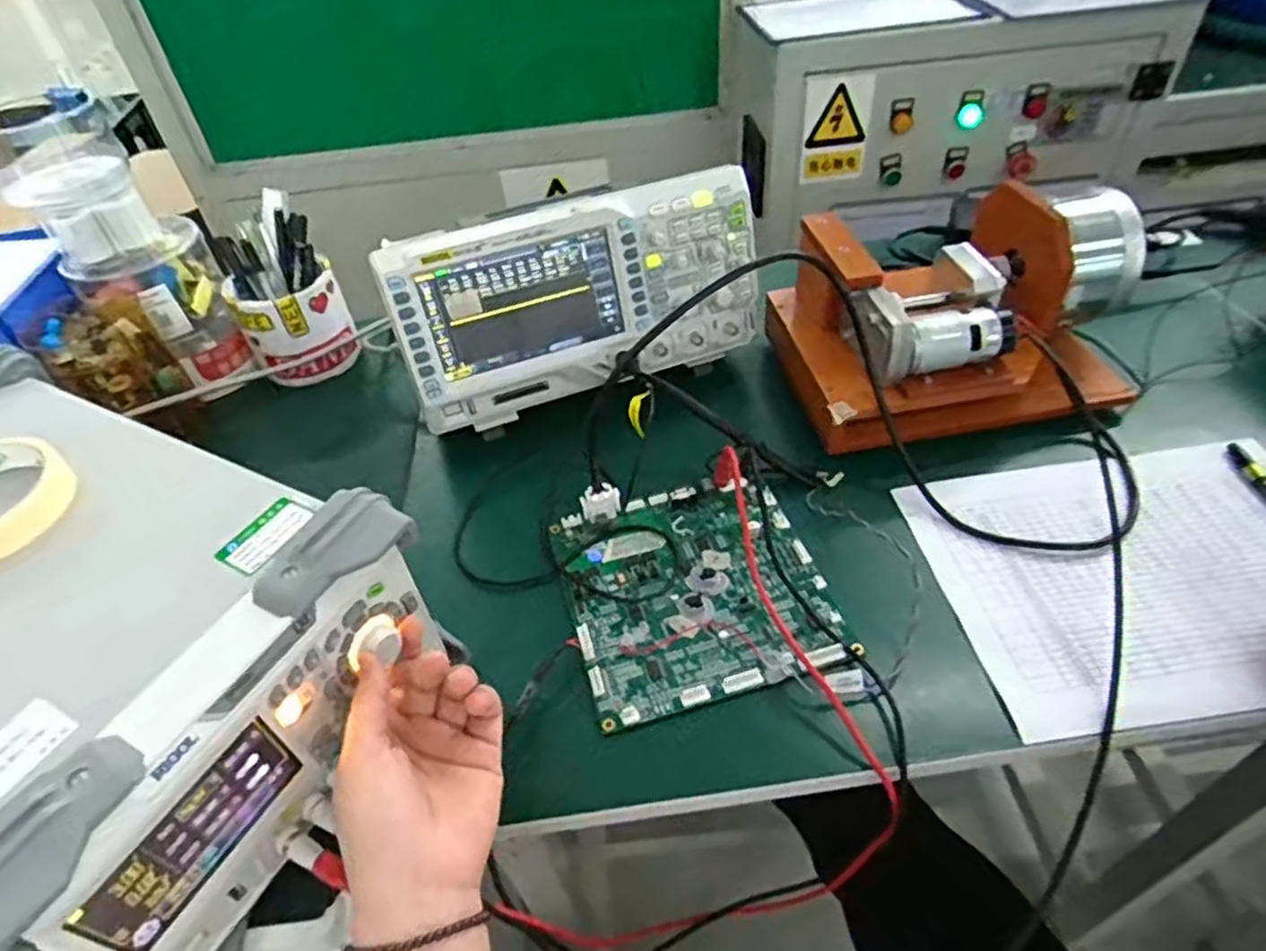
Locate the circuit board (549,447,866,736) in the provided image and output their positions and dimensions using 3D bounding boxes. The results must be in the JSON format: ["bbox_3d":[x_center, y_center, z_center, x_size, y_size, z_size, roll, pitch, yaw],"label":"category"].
[{"bbox_3d":[0.042,0.070,0.523,0.179,0.036,0.189,-14,46,-8],"label":"circuit board"}]

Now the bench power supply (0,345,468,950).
[{"bbox_3d":[-0.342,0.085,0.427,0.386,0.131,0.228,15,49,19],"label":"bench power supply"}]

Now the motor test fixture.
[{"bbox_3d":[0.281,-0.147,0.626,0.269,0.144,0.202,-9,46,-3],"label":"motor test fixture"}]

